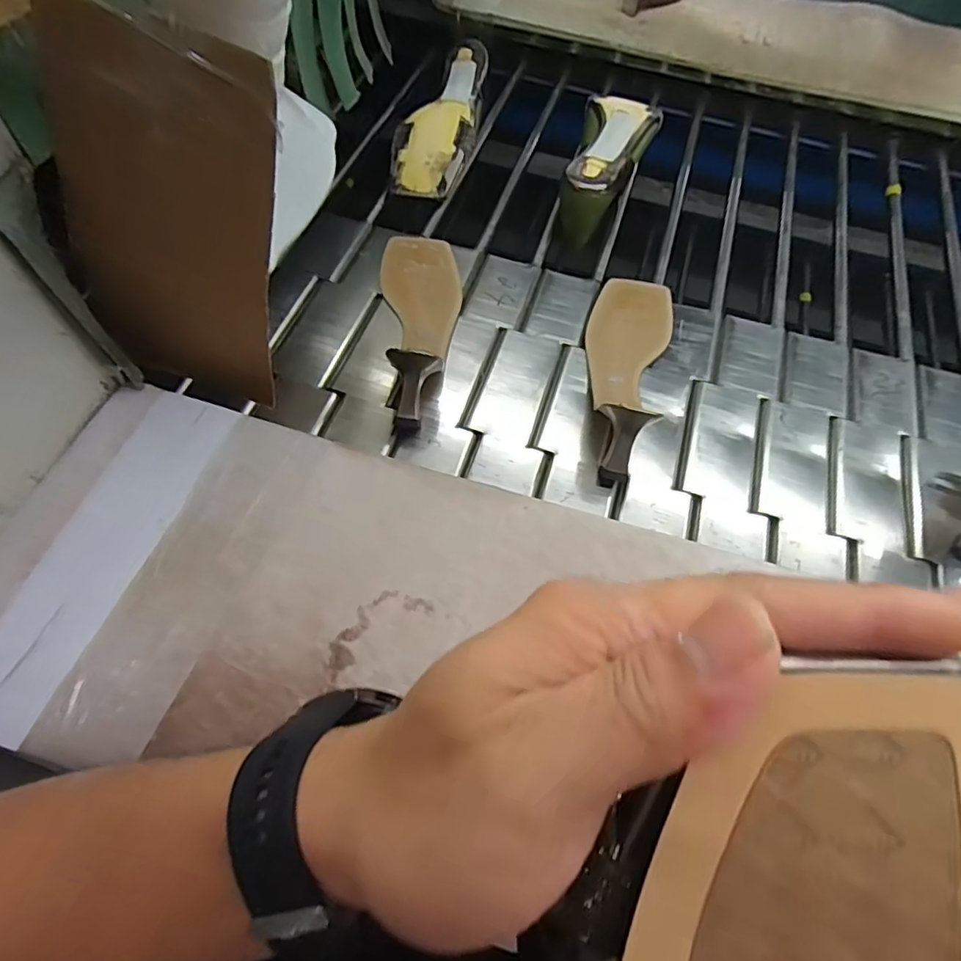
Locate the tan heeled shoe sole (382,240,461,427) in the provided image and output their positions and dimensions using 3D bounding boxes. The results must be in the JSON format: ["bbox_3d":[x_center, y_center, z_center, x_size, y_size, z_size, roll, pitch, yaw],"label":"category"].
[{"bbox_3d":[-0.052,-0.160,0.545,0.073,0.055,0.239,-4,60,-6],"label":"tan heeled shoe sole"}]

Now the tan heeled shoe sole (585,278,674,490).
[{"bbox_3d":[0.129,-0.112,0.531,0.075,0.054,0.238,18,61,7],"label":"tan heeled shoe sole"}]

